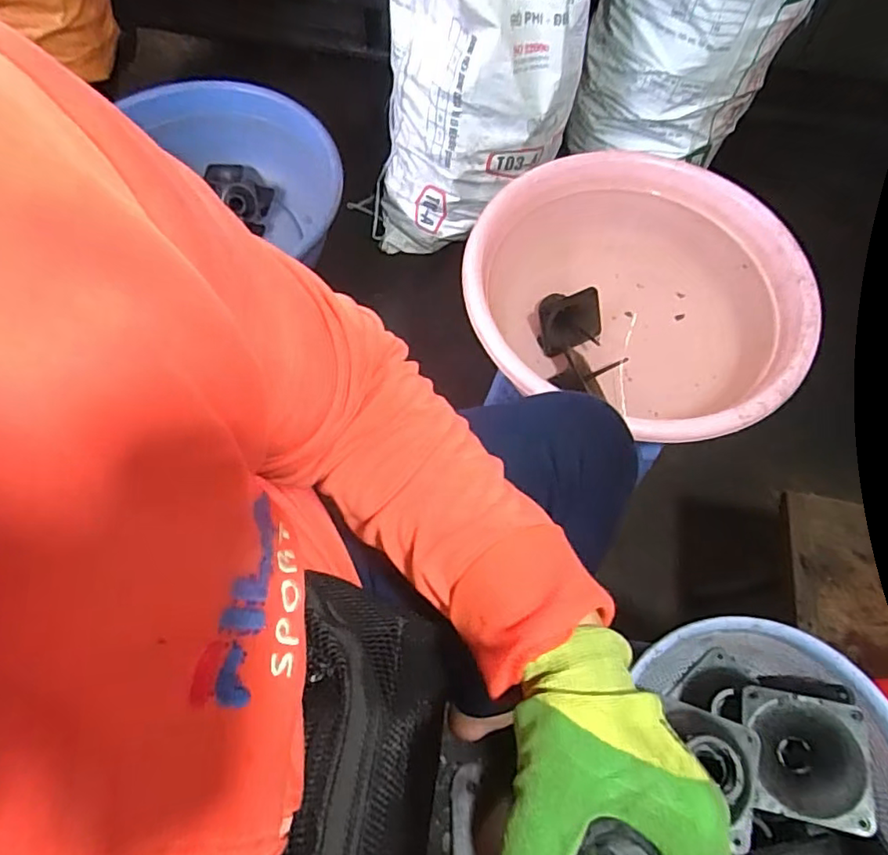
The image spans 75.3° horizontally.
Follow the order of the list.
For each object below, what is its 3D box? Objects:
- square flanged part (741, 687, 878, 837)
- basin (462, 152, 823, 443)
[{"bbox_3d":[0.298,0.271,0.483,0.097,0.074,0.091,-2,76,23],"label":"square flanged part"},{"bbox_3d":[0.256,-0.174,0.768,0.408,0.126,0.387,1,66,-2],"label":"basin"}]

